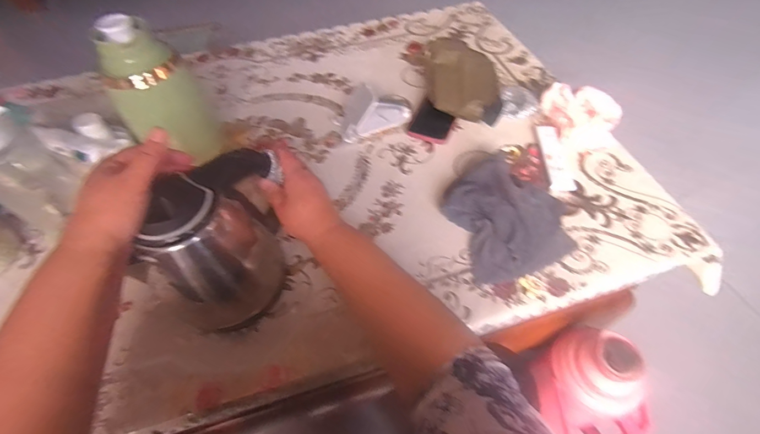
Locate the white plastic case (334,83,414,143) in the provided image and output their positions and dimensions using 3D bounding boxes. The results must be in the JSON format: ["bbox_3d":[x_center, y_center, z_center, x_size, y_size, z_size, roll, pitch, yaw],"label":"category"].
[{"bbox_3d":[-0.012,-0.208,0.680,0.148,0.071,0.082,-23,57,-14],"label":"white plastic case"}]

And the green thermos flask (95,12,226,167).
[{"bbox_3d":[-0.357,-0.200,0.591,0.126,0.224,0.098,-24,57,-15],"label":"green thermos flask"}]

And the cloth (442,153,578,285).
[{"bbox_3d":[0.197,-0.009,0.548,0.175,0.050,0.185,-14,55,-8],"label":"cloth"}]

